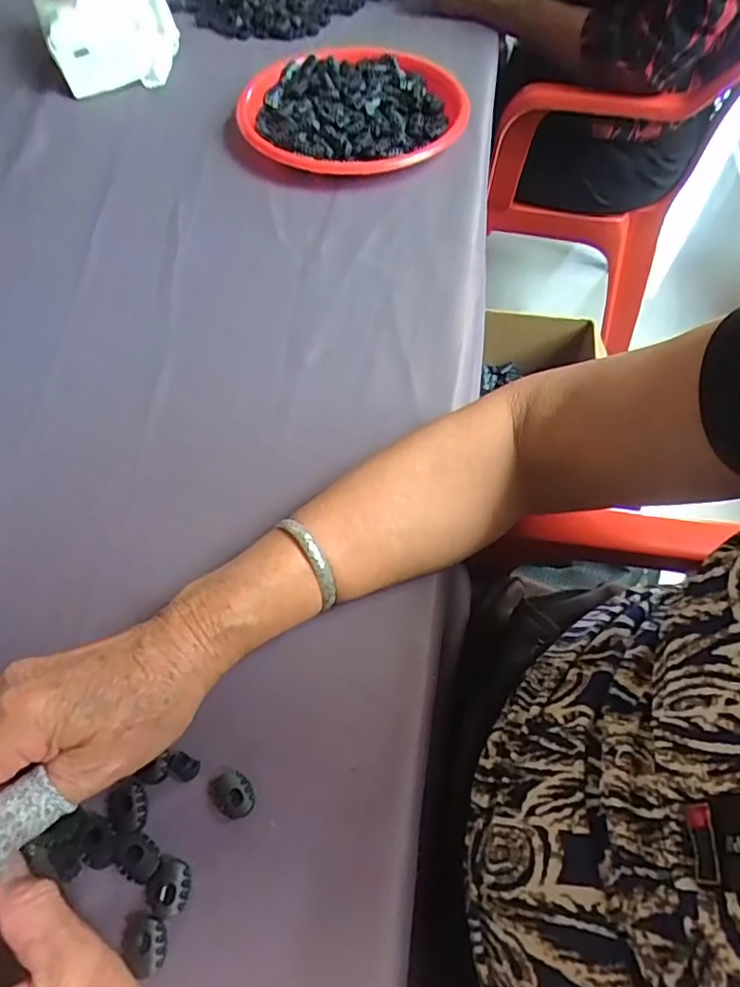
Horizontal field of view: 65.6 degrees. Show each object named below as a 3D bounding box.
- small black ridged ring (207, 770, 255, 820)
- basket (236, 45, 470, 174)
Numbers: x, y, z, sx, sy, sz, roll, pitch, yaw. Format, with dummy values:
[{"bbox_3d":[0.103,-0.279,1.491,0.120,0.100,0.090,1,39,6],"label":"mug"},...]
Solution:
[{"bbox_3d":[-0.069,0.150,0.286,0.020,0.004,0.023,-28,63,-15],"label":"small black ridged ring"},{"bbox_3d":[-0.015,-0.374,0.564,0.195,0.033,0.198,-1,60,1],"label":"basket"}]

